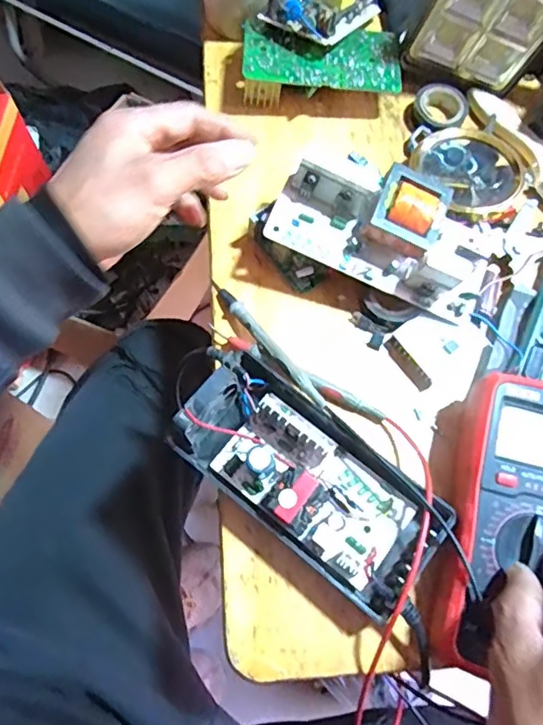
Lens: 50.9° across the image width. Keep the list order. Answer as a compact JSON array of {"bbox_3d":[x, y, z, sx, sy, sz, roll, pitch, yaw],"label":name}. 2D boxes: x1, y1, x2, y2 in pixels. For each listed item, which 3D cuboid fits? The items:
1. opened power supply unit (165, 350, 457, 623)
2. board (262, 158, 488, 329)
[{"bbox_3d":[0.023,0.074,0.372,0.182,0.052,0.087,38,73,12],"label":"opened power supply unit"},{"bbox_3d":[0.083,-0.099,0.419,0.167,0.053,0.081,18,70,5],"label":"board"}]

